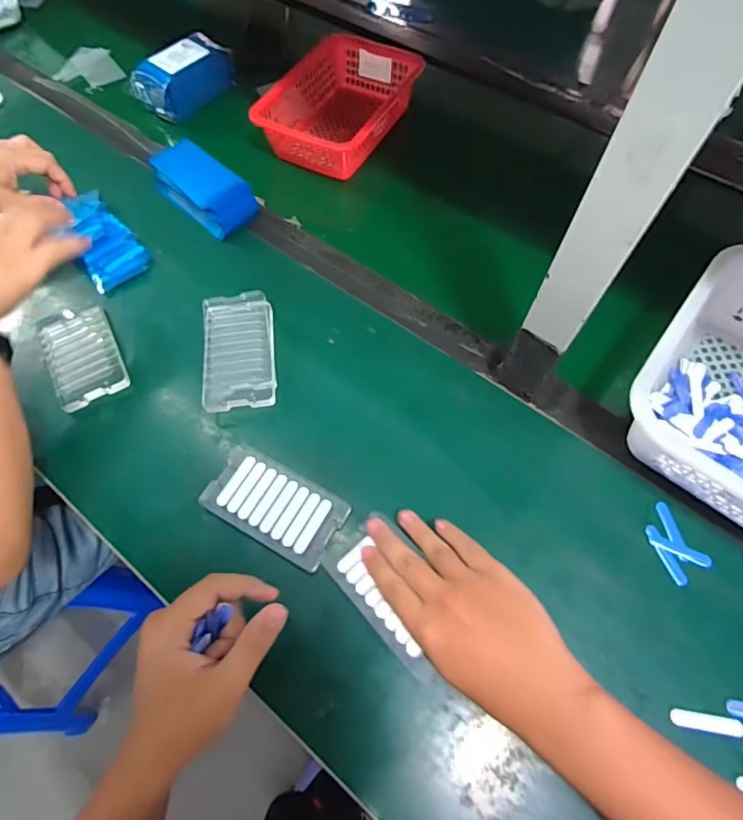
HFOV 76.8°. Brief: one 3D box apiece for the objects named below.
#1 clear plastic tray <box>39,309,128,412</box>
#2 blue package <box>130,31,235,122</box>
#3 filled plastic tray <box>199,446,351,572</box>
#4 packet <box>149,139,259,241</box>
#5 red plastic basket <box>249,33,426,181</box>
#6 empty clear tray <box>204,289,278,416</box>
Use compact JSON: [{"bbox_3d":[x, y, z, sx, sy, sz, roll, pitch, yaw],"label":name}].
[{"bbox_3d":[-0.308,-0.062,0.499,0.068,0.013,0.125,-27,66,-12],"label":"clear plastic tray"},{"bbox_3d":[-0.267,-0.476,0.668,0.061,0.053,0.132,35,69,17],"label":"blue package"},{"bbox_3d":[-0.087,0.084,0.421,0.121,0.009,0.067,27,67,14],"label":"filled plastic tray"},{"bbox_3d":[-0.205,-0.271,0.574,0.134,0.047,0.069,39,70,19],"label":"packet"},{"bbox_3d":[-0.043,-0.417,0.650,0.146,0.062,0.229,28,67,14],"label":"red plastic basket"},{"bbox_3d":[-0.135,-0.064,0.480,0.070,0.021,0.143,-8,63,-3],"label":"empty clear tray"}]

